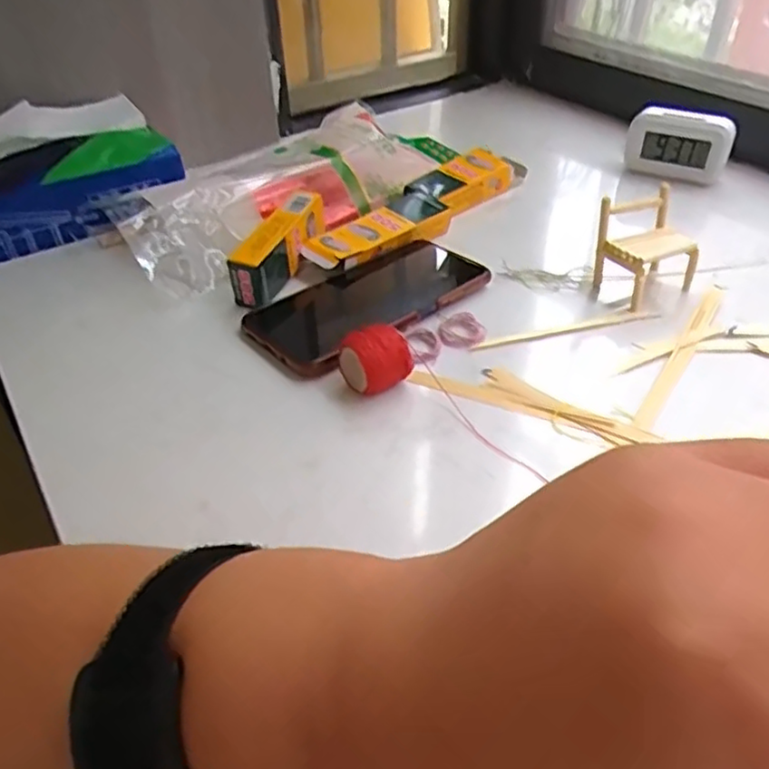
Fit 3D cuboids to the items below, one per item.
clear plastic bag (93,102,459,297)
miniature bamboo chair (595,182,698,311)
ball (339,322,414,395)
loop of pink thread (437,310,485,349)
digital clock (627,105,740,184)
[{"bbox_3d":[-0.075,-0.174,0.557,0.138,0.050,0.308,27,47,30],"label":"clear plastic bag"},{"bbox_3d":[0.177,-0.093,0.454,0.059,0.054,0.053,-17,42,-19],"label":"miniature bamboo chair"},{"bbox_3d":[-0.006,-0.015,0.386,0.038,0.034,0.029,-17,42,-18],"label":"ball"},{"bbox_3d":[0.050,-0.035,0.427,0.028,0.008,0.029,9,41,13],"label":"loop of pink thread"},{"bbox_3d":[0.263,-0.214,0.601,0.084,0.053,0.029,19,44,23],"label":"digital clock"}]

